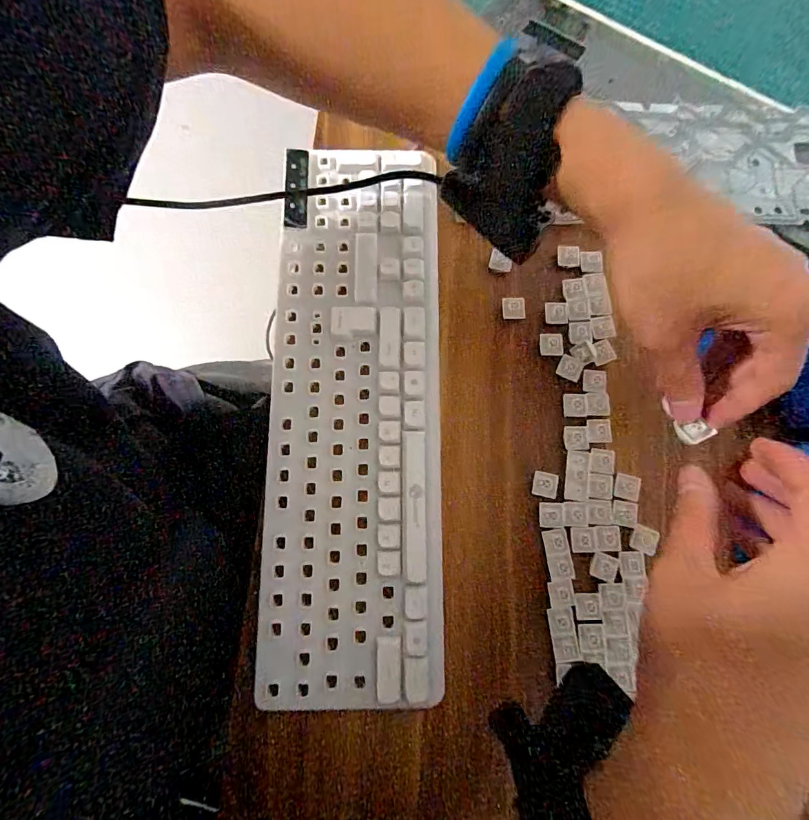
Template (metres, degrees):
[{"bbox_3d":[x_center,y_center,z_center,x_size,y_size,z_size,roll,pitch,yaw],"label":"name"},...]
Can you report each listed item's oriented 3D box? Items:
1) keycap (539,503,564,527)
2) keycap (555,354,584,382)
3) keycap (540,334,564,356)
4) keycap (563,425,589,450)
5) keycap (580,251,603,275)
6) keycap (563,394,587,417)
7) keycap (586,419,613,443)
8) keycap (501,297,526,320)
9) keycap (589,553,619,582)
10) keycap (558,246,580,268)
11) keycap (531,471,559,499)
[{"bbox_3d":[0.106,0.076,0.298,0.016,0.004,0.017,1,81,1],"label":"keycap"},{"bbox_3d":[0.127,-0.032,0.315,0.018,0.004,0.017,26,82,5],"label":"keycap"},{"bbox_3d":[0.114,-0.051,0.320,0.018,0.004,0.018,2,81,1],"label":"keycap"},{"bbox_3d":[0.128,0.020,0.306,0.017,0.004,0.018,-5,81,0],"label":"keycap"},{"bbox_3d":[0.149,-0.118,0.329,0.017,0.004,0.018,-3,81,1],"label":"keycap"},{"bbox_3d":[0.129,-0.004,0.310,0.017,0.004,0.018,0,81,1],"label":"keycap"},{"bbox_3d":[0.145,0.015,0.306,0.018,0.004,0.018,-2,81,1],"label":"keycap"},{"bbox_3d":[0.087,-0.081,0.326,0.018,0.005,0.017,-4,81,1],"label":"keycap"},{"bbox_3d":[0.141,0.111,0.290,0.018,0.004,0.017,21,82,4],"label":"keycap"},{"bbox_3d":[0.132,-0.124,0.331,0.017,0.004,0.018,2,81,1],"label":"keycap"},{"bbox_3d":[0.103,0.055,0.301,0.018,0.004,0.018,12,81,3],"label":"keycap"}]

